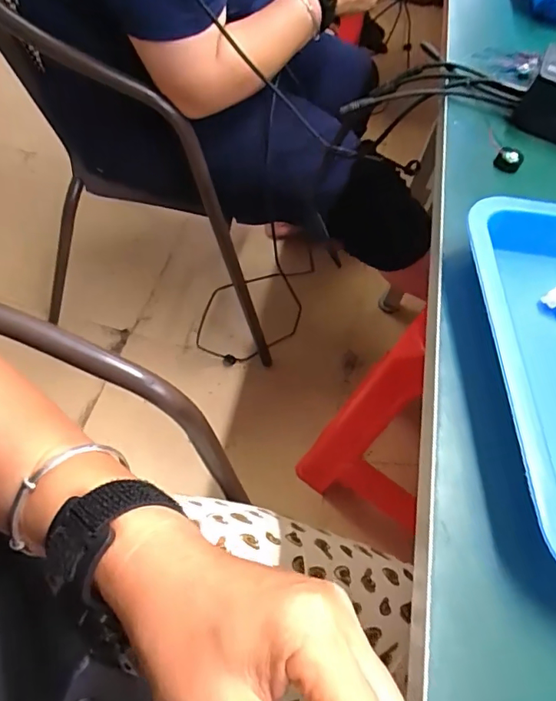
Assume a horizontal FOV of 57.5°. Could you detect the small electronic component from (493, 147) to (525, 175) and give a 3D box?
[{"bbox_3d":[0.197,-0.163,0.430,0.021,0.014,0.017,30,57,12],"label":"small electronic component"}]

